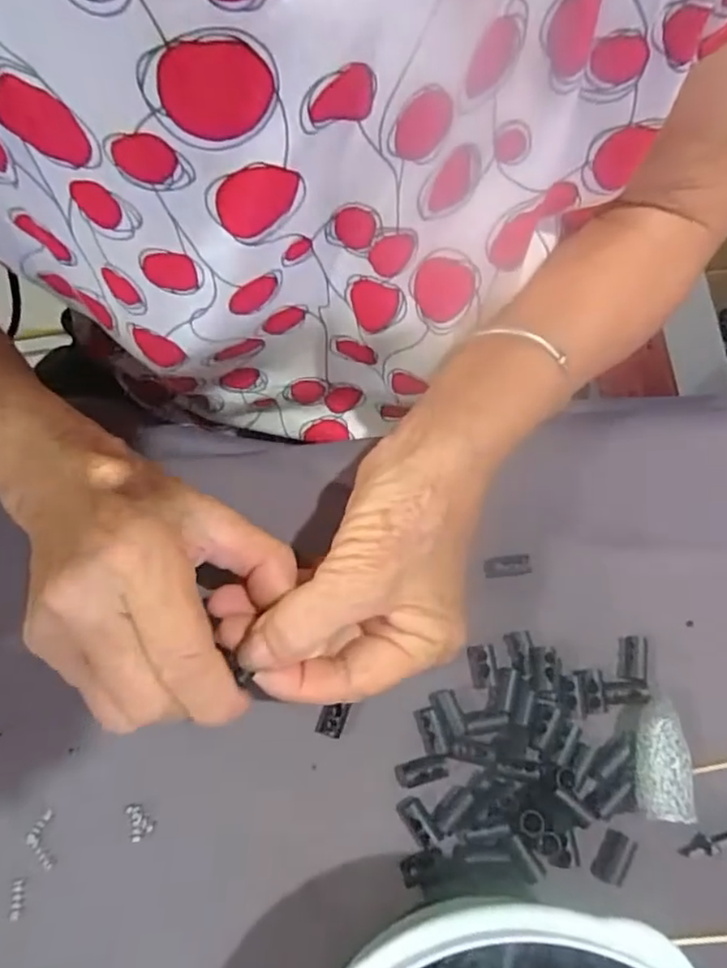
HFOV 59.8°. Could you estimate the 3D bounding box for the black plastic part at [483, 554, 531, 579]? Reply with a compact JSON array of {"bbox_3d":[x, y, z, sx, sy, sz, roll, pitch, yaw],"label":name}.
[{"bbox_3d":[0.066,0.038,0.289,0.021,0.004,0.009,-5,70,-2],"label":"black plastic part"}]

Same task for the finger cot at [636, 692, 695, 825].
[{"bbox_3d":[0.120,0.111,0.255,0.020,0.015,0.045,8,71,3],"label":"finger cot"}]

